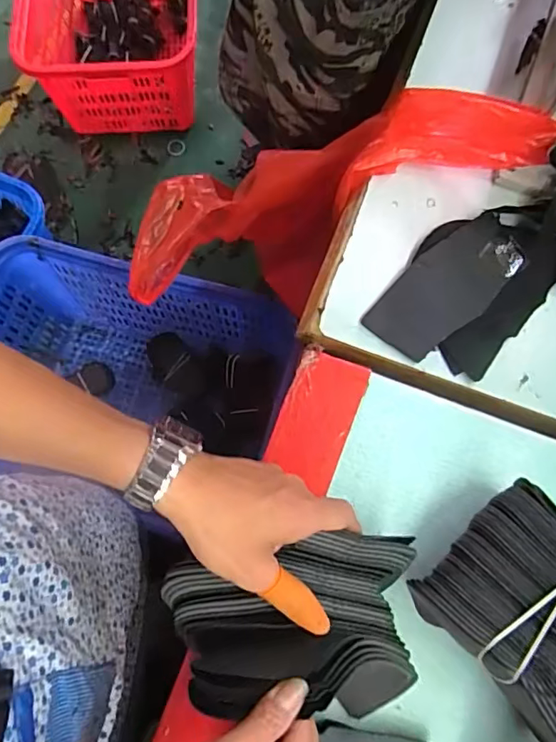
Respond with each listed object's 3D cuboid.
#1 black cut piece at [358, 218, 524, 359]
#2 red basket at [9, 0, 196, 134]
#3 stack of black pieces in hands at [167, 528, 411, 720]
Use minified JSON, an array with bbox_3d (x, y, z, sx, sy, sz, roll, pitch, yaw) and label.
[{"bbox_3d":[0.155,-0.076,0.488,0.153,0.009,0.070,-41,78,-9],"label":"black cut piece"},{"bbox_3d":[-0.419,-0.915,1.370,0.447,0.265,0.587,-3,75,0],"label":"red basket"},{"bbox_3d":[0.008,0.169,0.366,0.164,0.061,0.104,-1,75,1],"label":"stack of black pieces in hands"}]

